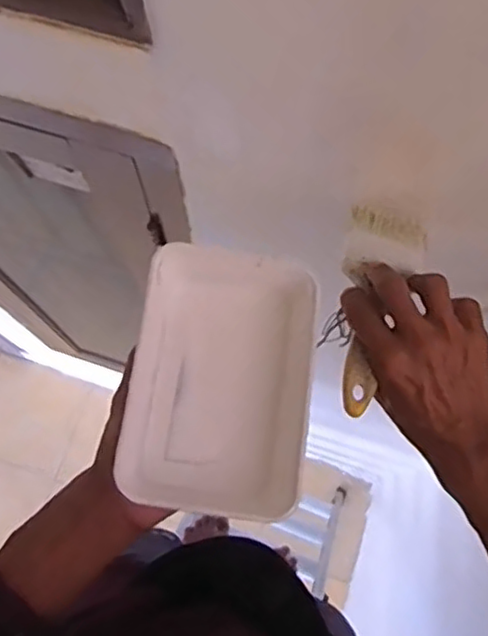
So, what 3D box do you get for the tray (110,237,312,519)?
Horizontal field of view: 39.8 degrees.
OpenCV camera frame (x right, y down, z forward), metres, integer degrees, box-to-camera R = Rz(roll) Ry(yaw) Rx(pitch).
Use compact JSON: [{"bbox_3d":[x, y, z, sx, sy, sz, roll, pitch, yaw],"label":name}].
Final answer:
[{"bbox_3d":[-0.012,0.038,0.443,0.112,0.046,0.171,6,74,2],"label":"tray"}]

